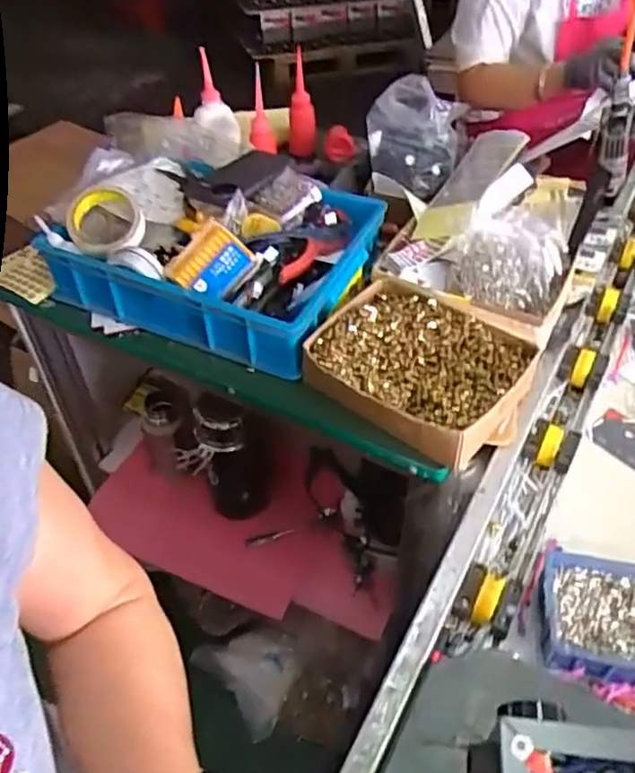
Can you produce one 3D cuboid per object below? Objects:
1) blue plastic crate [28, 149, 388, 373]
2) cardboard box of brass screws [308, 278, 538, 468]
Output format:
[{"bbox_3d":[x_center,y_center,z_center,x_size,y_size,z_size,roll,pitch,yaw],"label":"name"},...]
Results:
[{"bbox_3d":[-0.126,-0.188,0.849,0.369,0.110,0.297,21,48,21],"label":"blue plastic crate"},{"bbox_3d":[0.111,-0.025,0.714,0.214,0.052,0.183,25,50,24],"label":"cardboard box of brass screws"}]

